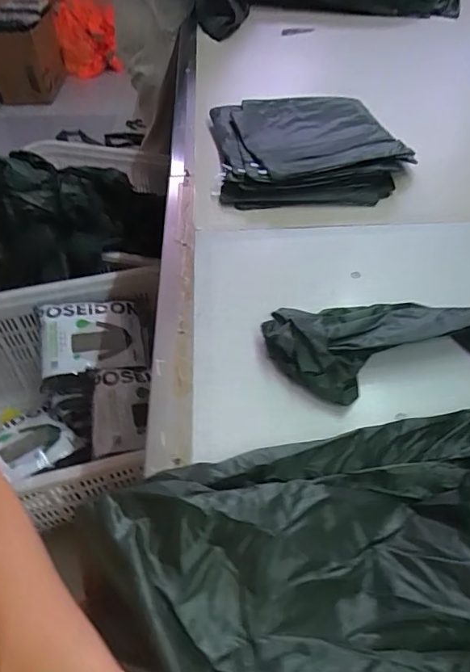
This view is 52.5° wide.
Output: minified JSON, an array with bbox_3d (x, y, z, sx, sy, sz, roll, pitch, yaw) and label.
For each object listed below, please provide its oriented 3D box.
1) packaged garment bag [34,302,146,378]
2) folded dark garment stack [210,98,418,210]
[{"bbox_3d":[-0.377,-0.006,1.233,0.253,0.050,0.200,-9,50,-8],"label":"packaged garment bag"},{"bbox_3d":[0.137,-0.374,0.920,0.346,0.046,0.364,-3,49,-3],"label":"folded dark garment stack"}]

